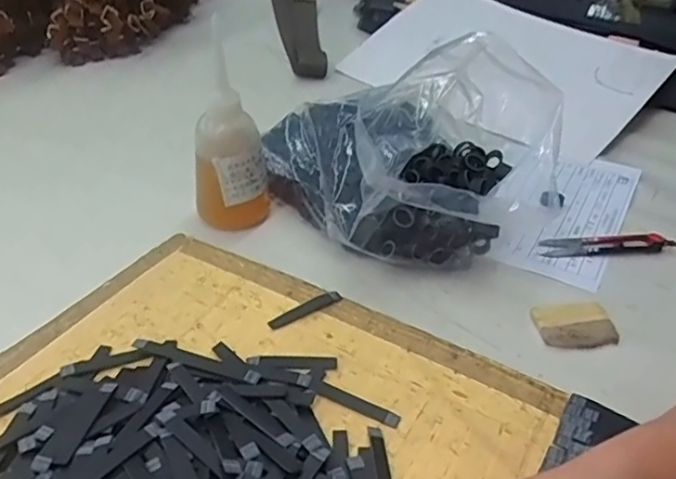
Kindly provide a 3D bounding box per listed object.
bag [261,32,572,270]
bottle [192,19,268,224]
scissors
[{"bbox_3d":[0.052,-0.092,0.520,0.180,0.146,0.242,-19,43,-24],"label":"bag"},{"bbox_3d":[-0.090,-0.088,0.496,0.054,0.154,0.047,21,42,22],"label":"bottle"},{"bbox_3d":[0.227,0.005,0.510,0.107,0.010,0.022,1,38,-2],"label":"scissors"}]

